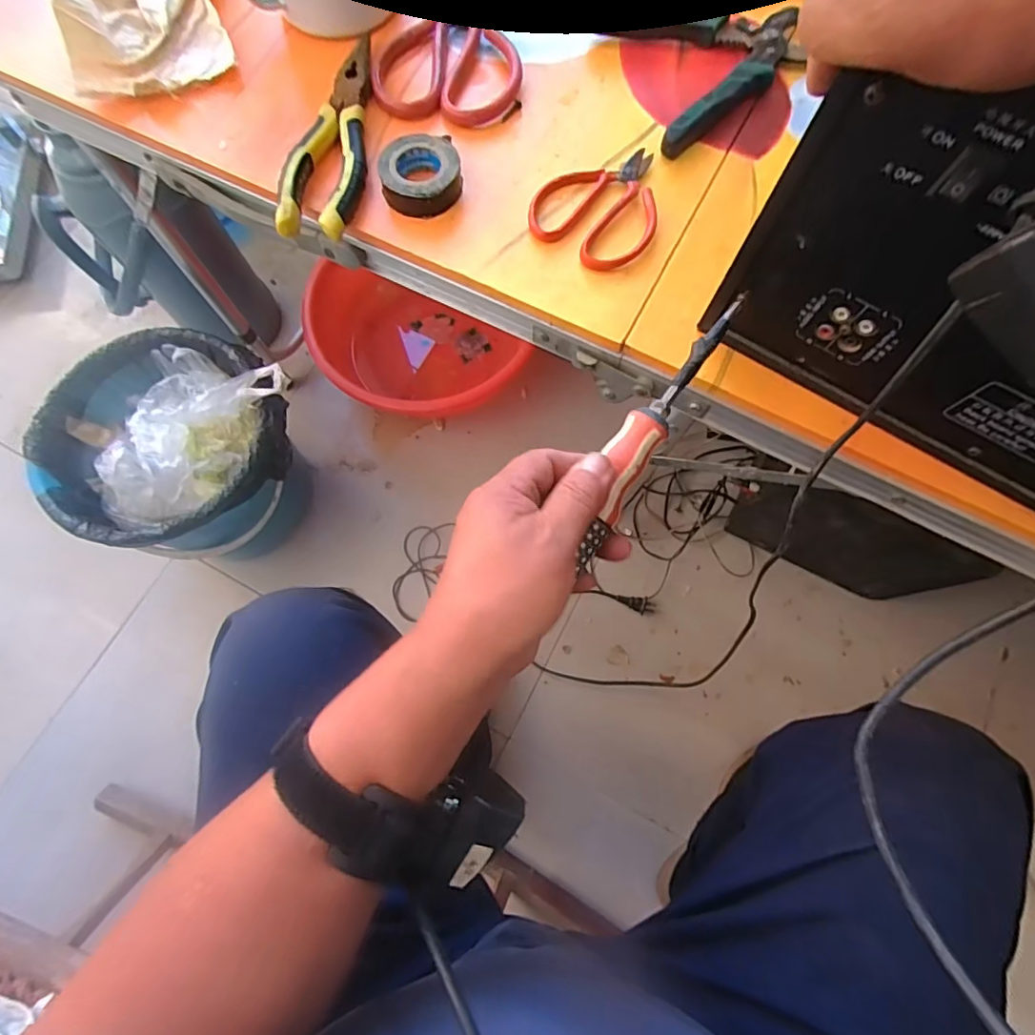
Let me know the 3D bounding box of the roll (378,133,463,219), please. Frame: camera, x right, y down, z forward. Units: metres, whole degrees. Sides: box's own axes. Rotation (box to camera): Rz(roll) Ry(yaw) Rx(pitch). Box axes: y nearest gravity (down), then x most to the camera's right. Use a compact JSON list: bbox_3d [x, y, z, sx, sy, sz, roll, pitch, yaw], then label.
[{"bbox_3d":[-0.065,-0.230,0.361,0.053,0.024,0.055,0,74,0],"label":"roll"}]

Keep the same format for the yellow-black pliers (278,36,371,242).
[{"bbox_3d":[-0.127,-0.266,0.372,0.050,0.022,0.169,3,74,1],"label":"yellow-black pliers"}]

